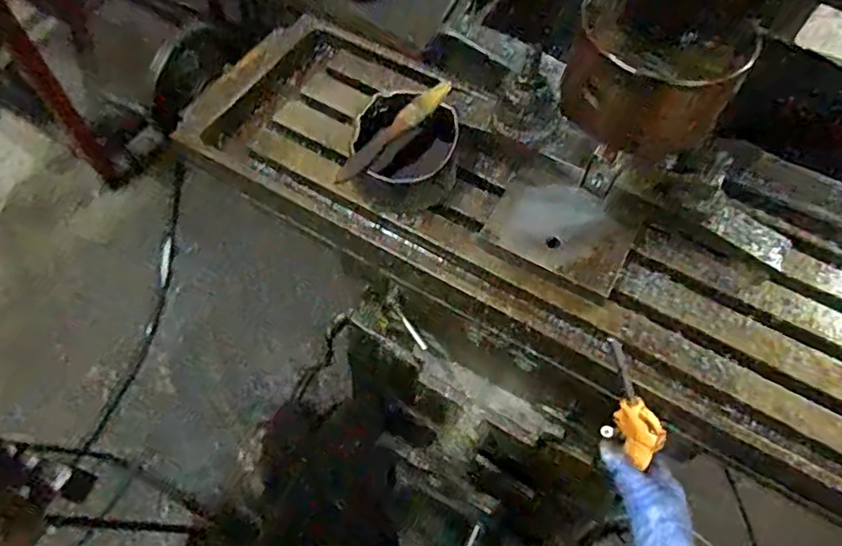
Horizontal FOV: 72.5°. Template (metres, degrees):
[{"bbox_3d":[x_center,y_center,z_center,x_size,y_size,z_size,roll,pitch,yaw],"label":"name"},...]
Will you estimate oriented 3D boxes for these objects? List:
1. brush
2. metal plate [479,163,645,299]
[{"bbox_3d":[-0.026,-0.134,0.541,0.019,0.021,0.145,40,67,18],"label":"brush"},{"bbox_3d":[0.134,-0.043,0.538,0.128,0.010,0.100,26,61,7],"label":"metal plate"}]

